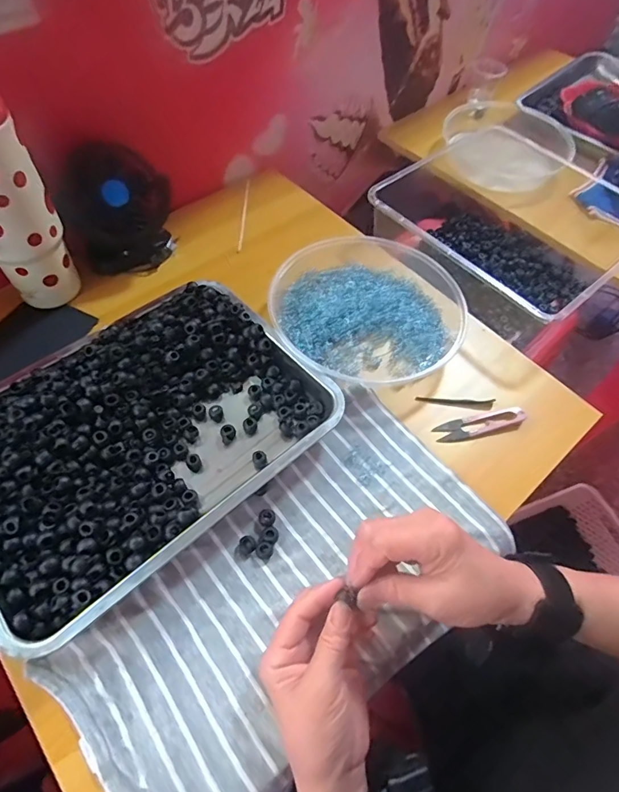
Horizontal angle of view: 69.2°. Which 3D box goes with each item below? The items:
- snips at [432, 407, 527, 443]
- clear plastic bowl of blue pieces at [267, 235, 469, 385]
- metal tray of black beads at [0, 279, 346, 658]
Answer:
[{"bbox_3d":[0.189,0.030,0.495,0.102,0.009,0.026,-10,60,-10],"label":"snips"},{"bbox_3d":[0.067,-0.111,0.540,0.221,0.035,0.208,-9,60,-9],"label":"clear plastic bowl of blue pieces"},{"bbox_3d":[-0.164,0.034,0.437,0.335,0.051,0.241,-38,68,-23],"label":"metal tray of black beads"}]

